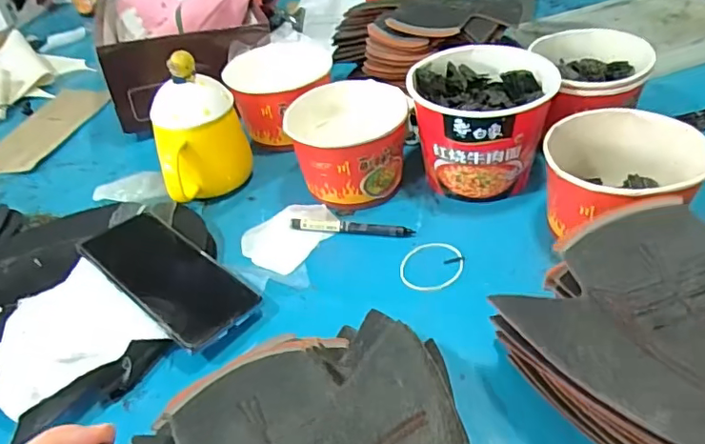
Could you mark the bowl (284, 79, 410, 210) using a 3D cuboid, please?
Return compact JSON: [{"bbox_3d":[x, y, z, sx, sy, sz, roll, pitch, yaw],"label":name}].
[{"bbox_3d":[-0.004,-0.079,0.544,0.106,0.091,0.110,-4,40,4],"label":"bowl"}]

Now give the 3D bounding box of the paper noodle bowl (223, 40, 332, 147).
[{"bbox_3d":[-0.080,-0.144,0.626,0.100,0.086,0.099,-4,40,4],"label":"paper noodle bowl"}]

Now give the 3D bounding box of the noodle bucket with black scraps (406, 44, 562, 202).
[{"bbox_3d":[0.122,-0.093,0.533,0.126,0.102,0.131,5,41,14],"label":"noodle bucket with black scraps"}]

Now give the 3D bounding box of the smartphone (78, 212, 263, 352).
[{"bbox_3d":[-0.151,0.041,0.450,0.154,0.012,0.069,31,49,29],"label":"smartphone"}]

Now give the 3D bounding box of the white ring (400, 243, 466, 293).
[{"bbox_3d":[0.067,0.038,0.466,0.049,0.004,0.056,16,45,26],"label":"white ring"}]

